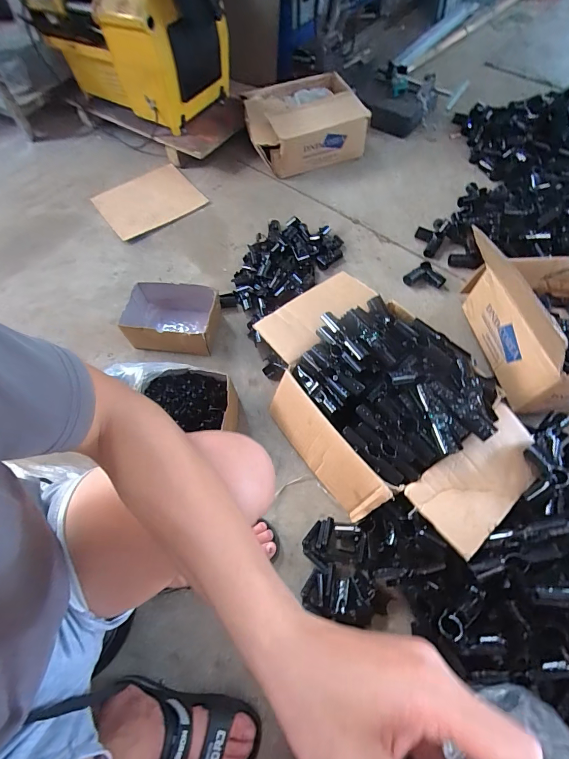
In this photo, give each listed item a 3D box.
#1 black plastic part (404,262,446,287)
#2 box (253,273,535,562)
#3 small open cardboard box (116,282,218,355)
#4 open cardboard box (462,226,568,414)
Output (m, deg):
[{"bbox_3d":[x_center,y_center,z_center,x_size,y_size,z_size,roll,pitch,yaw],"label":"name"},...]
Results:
[{"bbox_3d":[0.380,-0.268,0.983,0.088,0.029,0.080,-34,67,-15],"label":"black plastic part"},{"bbox_3d":[0.186,0.038,0.716,0.347,0.166,0.567,-36,67,-16],"label":"box"},{"bbox_3d":[-0.275,-0.148,0.892,0.222,0.097,0.153,7,63,5],"label":"small open cardboard box"},{"bbox_3d":[0.671,-0.135,0.768,0.509,0.257,0.365,-7,63,-2],"label":"open cardboard box"}]

